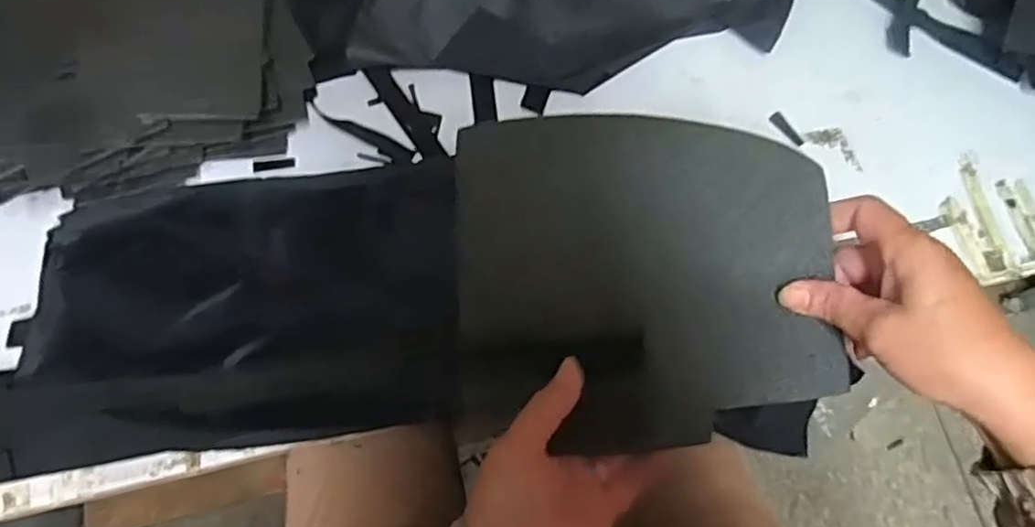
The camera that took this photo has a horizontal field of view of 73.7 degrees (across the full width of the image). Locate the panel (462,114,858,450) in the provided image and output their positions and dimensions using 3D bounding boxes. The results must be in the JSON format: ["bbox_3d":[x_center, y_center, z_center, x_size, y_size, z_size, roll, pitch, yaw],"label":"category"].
[{"bbox_3d":[0.070,0.007,0.399,0.210,0.011,0.189,-5,84,8],"label":"panel"}]

